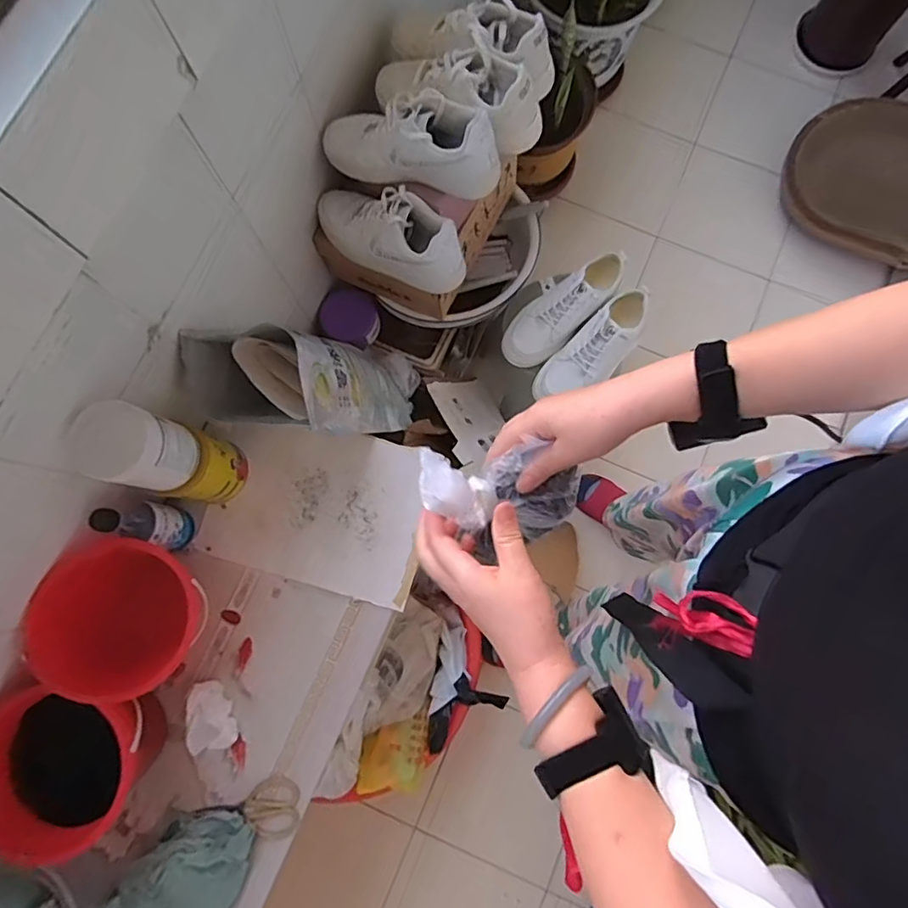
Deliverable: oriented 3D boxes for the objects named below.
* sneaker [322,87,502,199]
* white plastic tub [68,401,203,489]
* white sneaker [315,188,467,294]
[{"bbox_3d":[-0.065,-0.464,0.807,0.261,0.113,0.092,14,79,18],"label":"sneaker"},{"bbox_3d":[-0.376,-0.006,0.644,0.089,0.128,0.086,0,79,-1],"label":"white plastic tub"},{"bbox_3d":[-0.115,-0.364,0.889,0.266,0.114,0.095,29,80,19],"label":"white sneaker"}]

